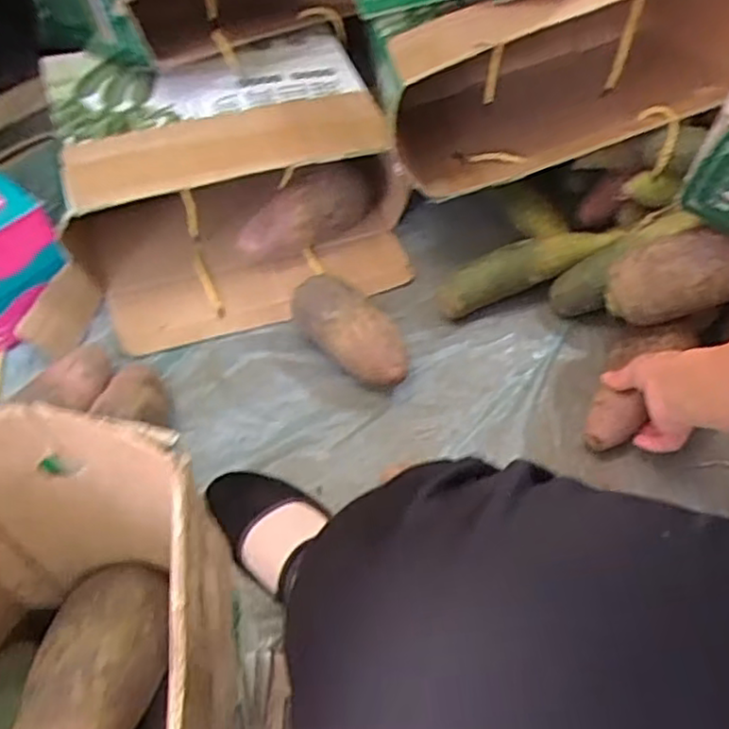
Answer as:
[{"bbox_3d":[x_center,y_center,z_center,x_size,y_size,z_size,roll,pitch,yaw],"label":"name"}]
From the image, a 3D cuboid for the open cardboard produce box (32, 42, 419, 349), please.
[{"bbox_3d":[-0.146,-0.211,0.765,0.364,0.143,0.308,-17,58,-13],"label":"open cardboard produce box"}]

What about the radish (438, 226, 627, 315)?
[{"bbox_3d":[0.182,-0.105,0.758,0.213,0.070,0.049,-19,59,-14],"label":"radish"}]

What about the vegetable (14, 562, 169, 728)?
[{"bbox_3d":[-0.138,0.172,0.334,0.060,0.047,0.151,3,56,0],"label":"vegetable"}]

